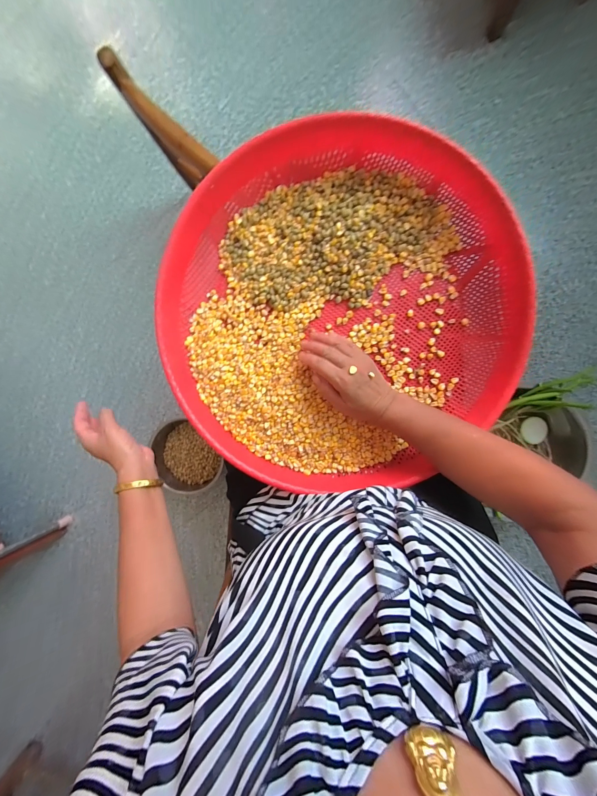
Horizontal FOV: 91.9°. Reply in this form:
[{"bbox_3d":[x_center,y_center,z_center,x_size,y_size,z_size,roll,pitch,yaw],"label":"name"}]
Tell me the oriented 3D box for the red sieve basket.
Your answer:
[{"bbox_3d":[0.049,-0.110,0.393,0.448,0.067,0.443,0,94,4],"label":"red sieve basket"}]

